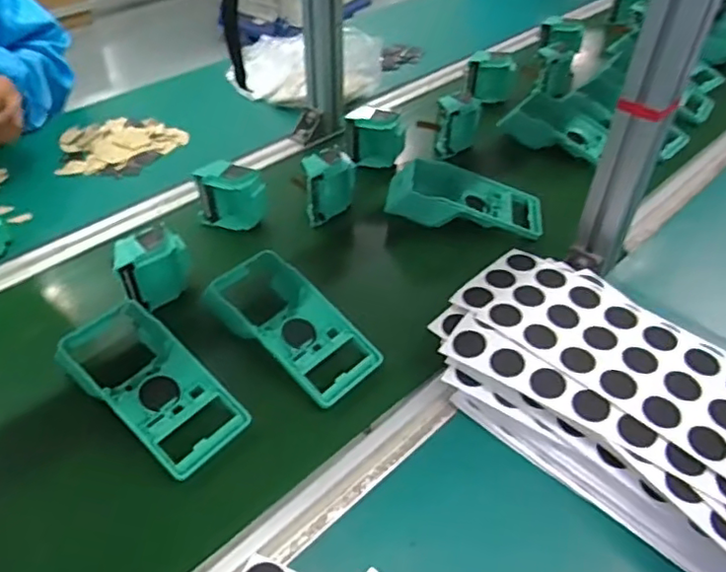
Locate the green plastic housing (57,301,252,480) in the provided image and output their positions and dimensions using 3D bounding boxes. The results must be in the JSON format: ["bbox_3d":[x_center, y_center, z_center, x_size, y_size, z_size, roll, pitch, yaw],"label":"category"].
[{"bbox_3d":[-0.190,0.093,0.561,0.181,0.055,0.097,29,50,27],"label":"green plastic housing"}]

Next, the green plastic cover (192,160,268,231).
[{"bbox_3d":[-0.158,-0.105,0.752,0.082,0.085,0.040,12,45,12],"label":"green plastic cover"}]

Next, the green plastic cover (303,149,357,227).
[{"bbox_3d":[-0.045,-0.125,0.767,0.038,0.080,0.073,27,49,25],"label":"green plastic cover"}]

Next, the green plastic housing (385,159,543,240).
[{"bbox_3d":[0.129,-0.108,0.775,0.190,0.062,0.088,7,44,6],"label":"green plastic housing"}]

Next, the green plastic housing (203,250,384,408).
[{"bbox_3d":[-0.072,0.039,0.608,0.093,0.047,0.175,-33,53,-31],"label":"green plastic housing"}]

